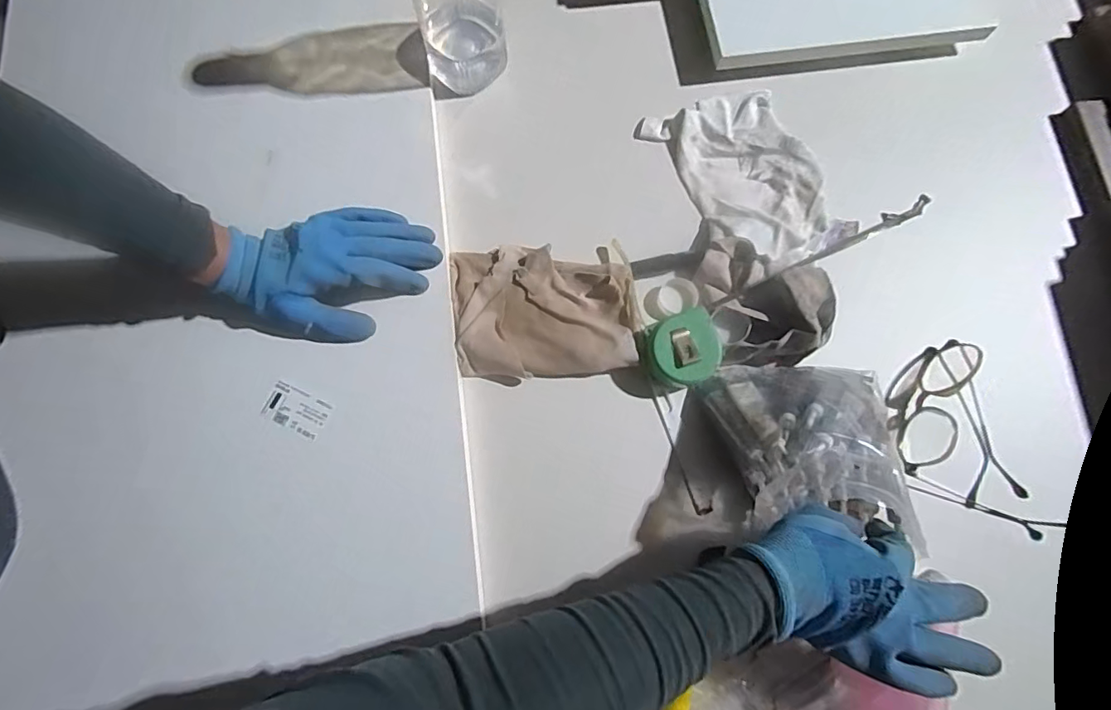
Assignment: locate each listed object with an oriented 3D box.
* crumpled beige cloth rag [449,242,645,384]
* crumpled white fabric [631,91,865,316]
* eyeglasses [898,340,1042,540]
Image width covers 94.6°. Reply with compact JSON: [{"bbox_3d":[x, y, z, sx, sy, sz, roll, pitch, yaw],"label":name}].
[{"bbox_3d":[-0.011,-0.043,0.479,0.166,0.018,0.124,-5,77,-1],"label":"crumpled beige cloth rag"},{"bbox_3d":[0.192,-0.176,0.513,0.169,0.033,0.205,-16,77,-4],"label":"crumpled white fabric"},{"bbox_3d":[0.384,0.071,0.454,0.147,0.038,0.132,30,78,7],"label":"eyeglasses"}]

